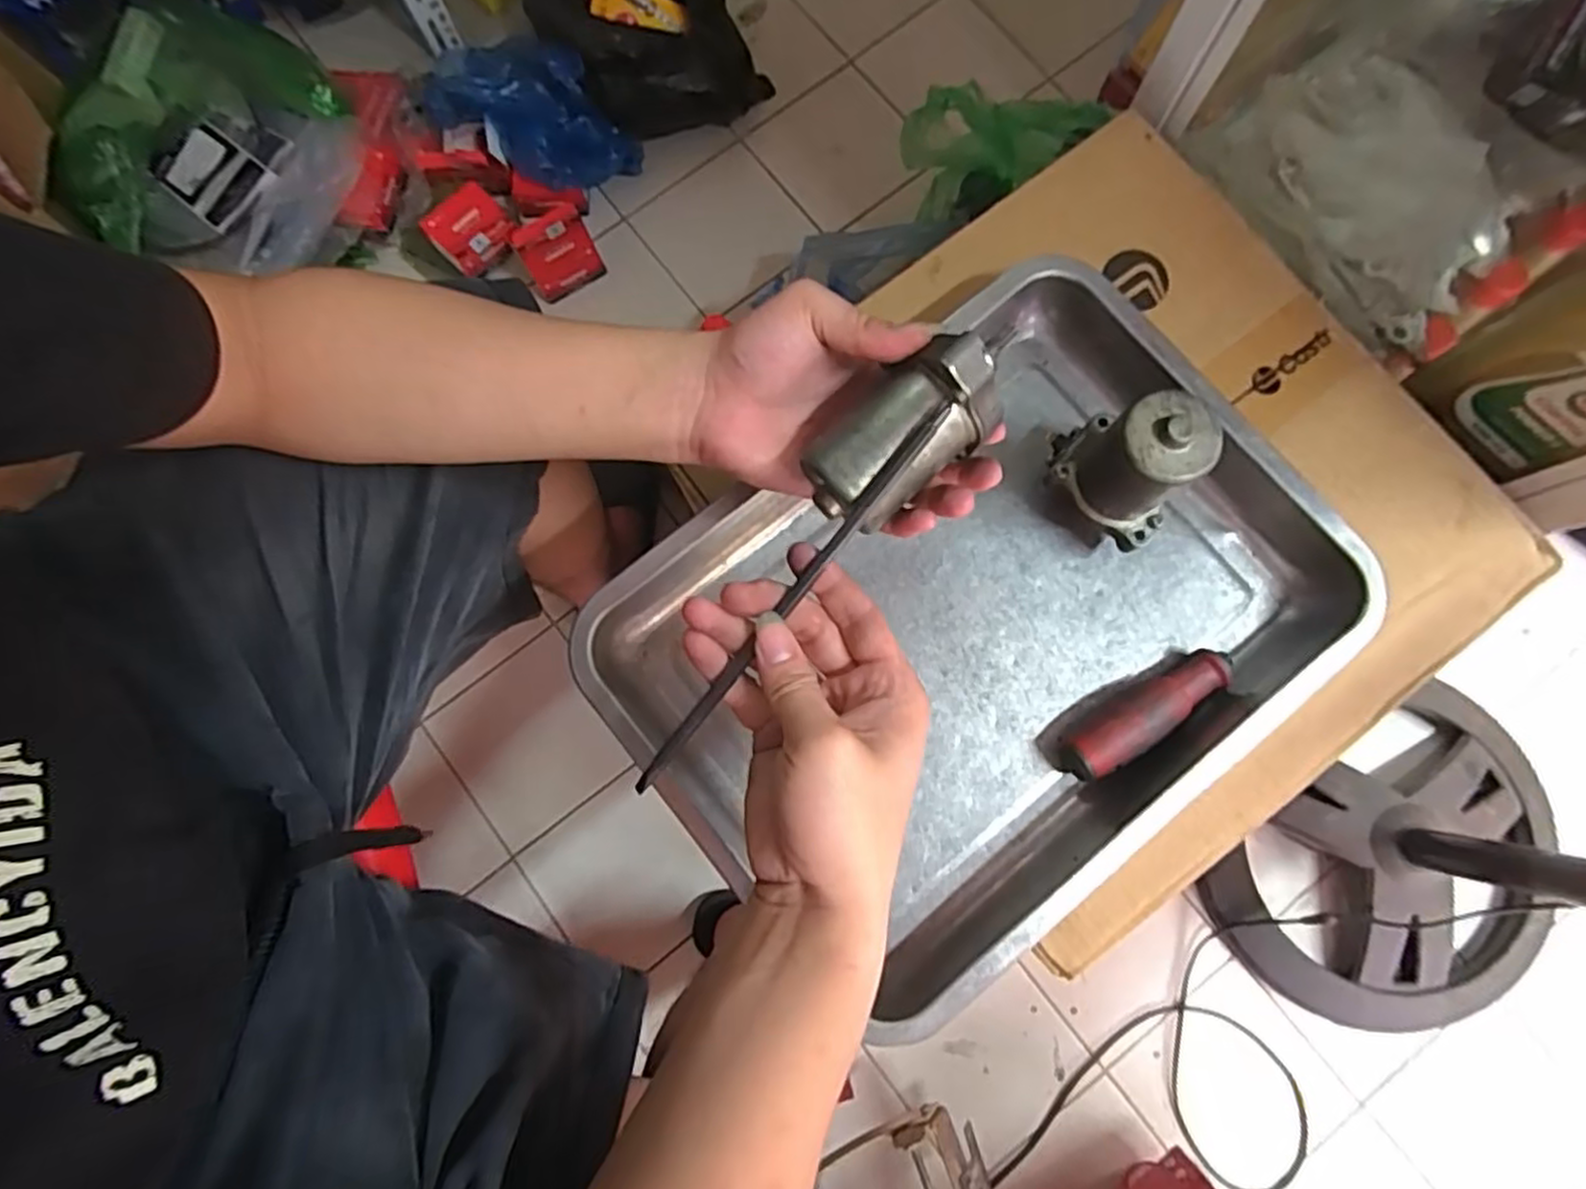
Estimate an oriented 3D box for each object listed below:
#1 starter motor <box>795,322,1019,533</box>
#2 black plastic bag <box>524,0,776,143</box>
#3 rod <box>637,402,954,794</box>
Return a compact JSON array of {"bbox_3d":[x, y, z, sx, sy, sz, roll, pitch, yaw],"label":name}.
[{"bbox_3d":[0.049,-0.076,0.344,0.096,0.063,0.050,-43,62,2],"label":"starter motor"},{"bbox_3d":[-0.198,-0.754,0.990,0.254,0.145,0.334,-28,81,-4],"label":"black plastic bag"},{"bbox_3d":[-0.001,0.002,0.324,0.009,0.010,0.212,39,91,7],"label":"rod"}]

